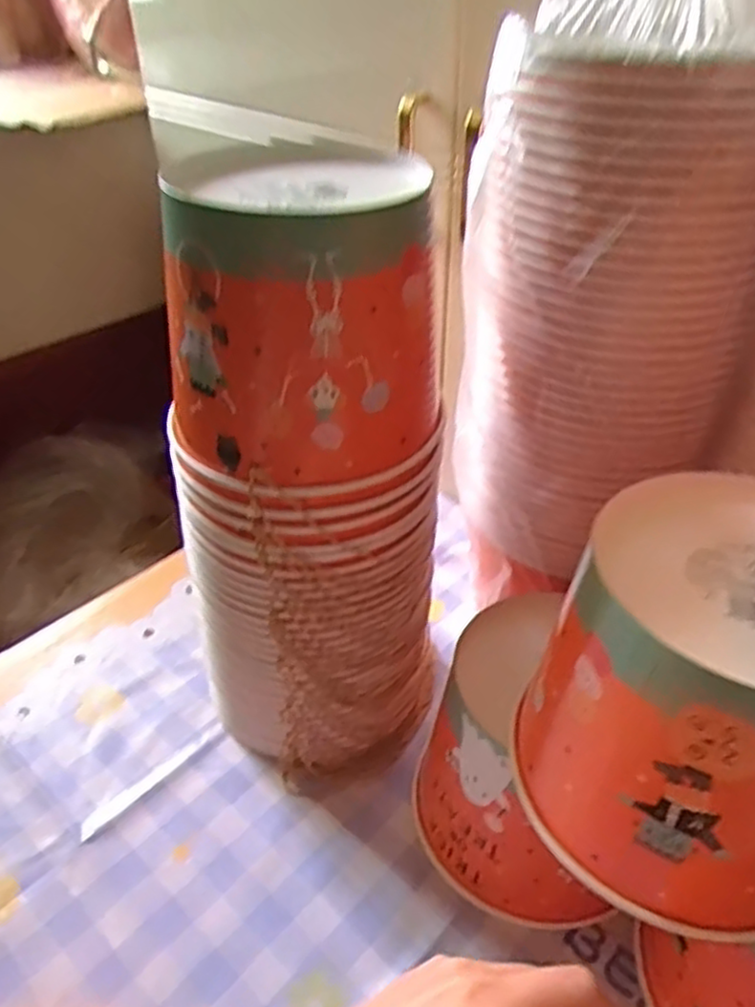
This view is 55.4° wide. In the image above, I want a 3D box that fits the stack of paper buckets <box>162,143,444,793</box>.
[{"bbox_3d":[-0.040,-0.001,0.442,0.155,0.362,0.145,9,39,11],"label":"stack of paper buckets"}]

